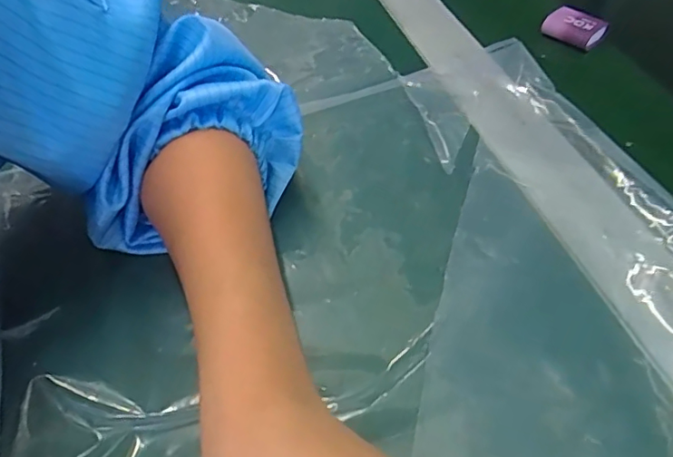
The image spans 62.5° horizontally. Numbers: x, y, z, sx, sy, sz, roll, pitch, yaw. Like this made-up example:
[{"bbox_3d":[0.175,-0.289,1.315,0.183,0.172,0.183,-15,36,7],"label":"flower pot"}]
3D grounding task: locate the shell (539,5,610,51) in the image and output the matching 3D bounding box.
[{"bbox_3d":[0.195,-0.165,0.455,0.046,0.022,0.018,25,52,20],"label":"shell"}]

